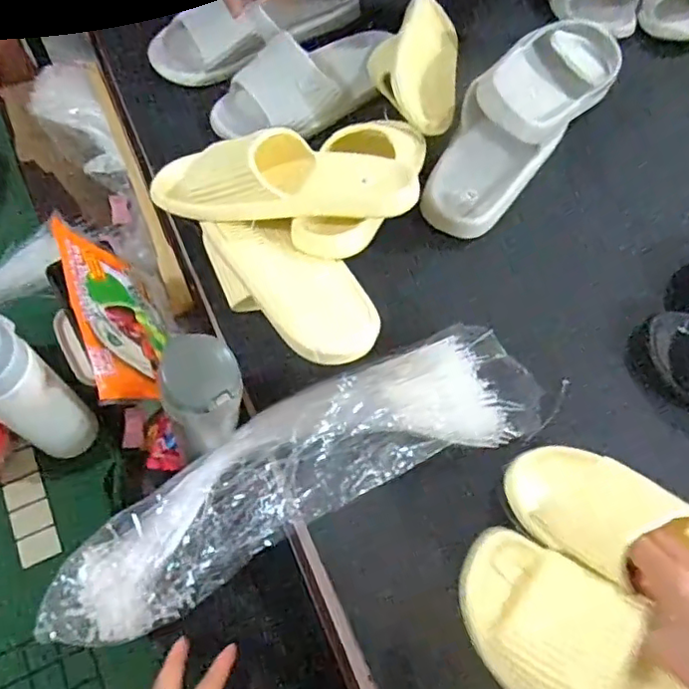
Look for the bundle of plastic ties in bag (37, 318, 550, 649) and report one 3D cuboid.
[{"bbox_3d":[-0.043,0.113,0.532,0.440,0.068,0.122,-23,67,-13],"label":"bundle of plastic ties in bag"}]

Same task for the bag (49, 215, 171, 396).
[{"bbox_3d":[-0.206,-0.027,0.562,0.022,0.107,0.171,-36,69,20],"label":"bag"}]

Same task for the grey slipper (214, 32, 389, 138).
[{"bbox_3d":[-0.046,-0.316,0.722,0.231,0.066,0.093,-30,69,-15],"label":"grey slipper"}]

